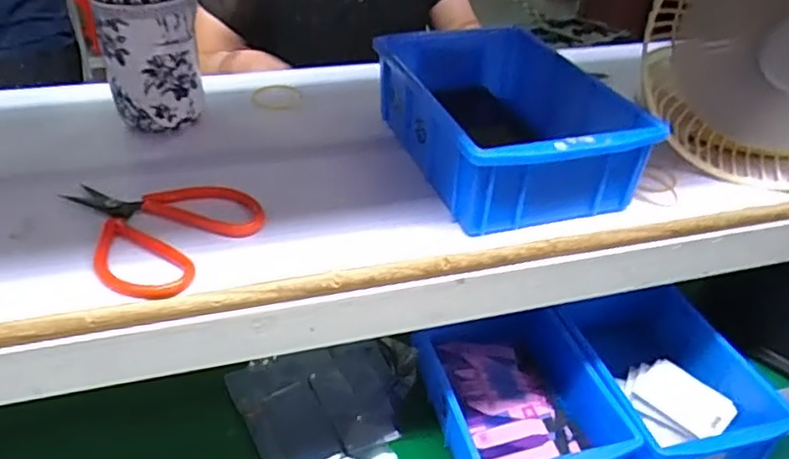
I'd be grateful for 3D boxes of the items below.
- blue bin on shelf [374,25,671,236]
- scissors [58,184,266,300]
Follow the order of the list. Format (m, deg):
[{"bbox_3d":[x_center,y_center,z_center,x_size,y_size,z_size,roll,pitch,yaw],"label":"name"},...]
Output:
[{"bbox_3d":[0.075,-0.077,0.452,0.127,0.068,0.193,-10,38,-17],"label":"blue bin on shelf"},{"bbox_3d":[-0.149,-0.004,0.379,0.113,0.012,0.095,19,39,21],"label":"scissors"}]

